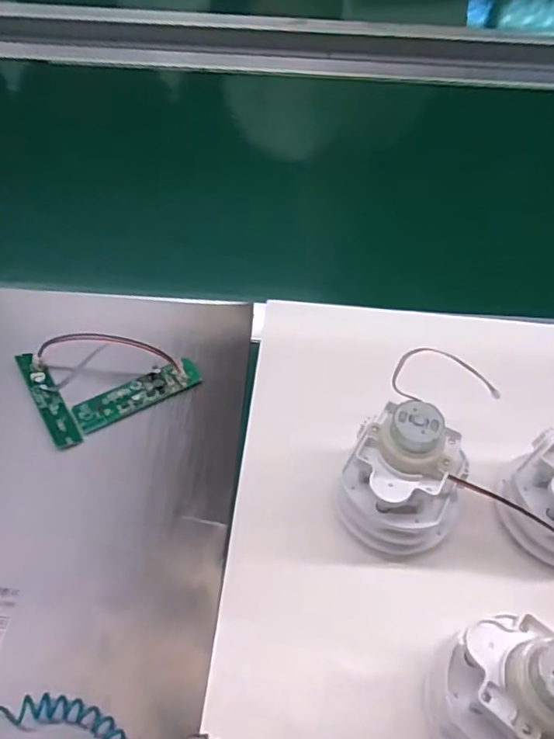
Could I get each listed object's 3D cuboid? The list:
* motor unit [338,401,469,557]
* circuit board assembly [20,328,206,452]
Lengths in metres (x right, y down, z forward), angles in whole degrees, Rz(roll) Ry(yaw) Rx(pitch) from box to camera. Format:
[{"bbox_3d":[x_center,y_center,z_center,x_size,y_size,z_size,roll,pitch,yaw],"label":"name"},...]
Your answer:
[{"bbox_3d":[0.068,0.058,0.300,0.065,0.087,0.060,24,53,15],"label":"motor unit"},{"bbox_3d":[-0.114,-0.004,0.380,0.098,0.032,0.079,-28,58,-23],"label":"circuit board assembly"}]

